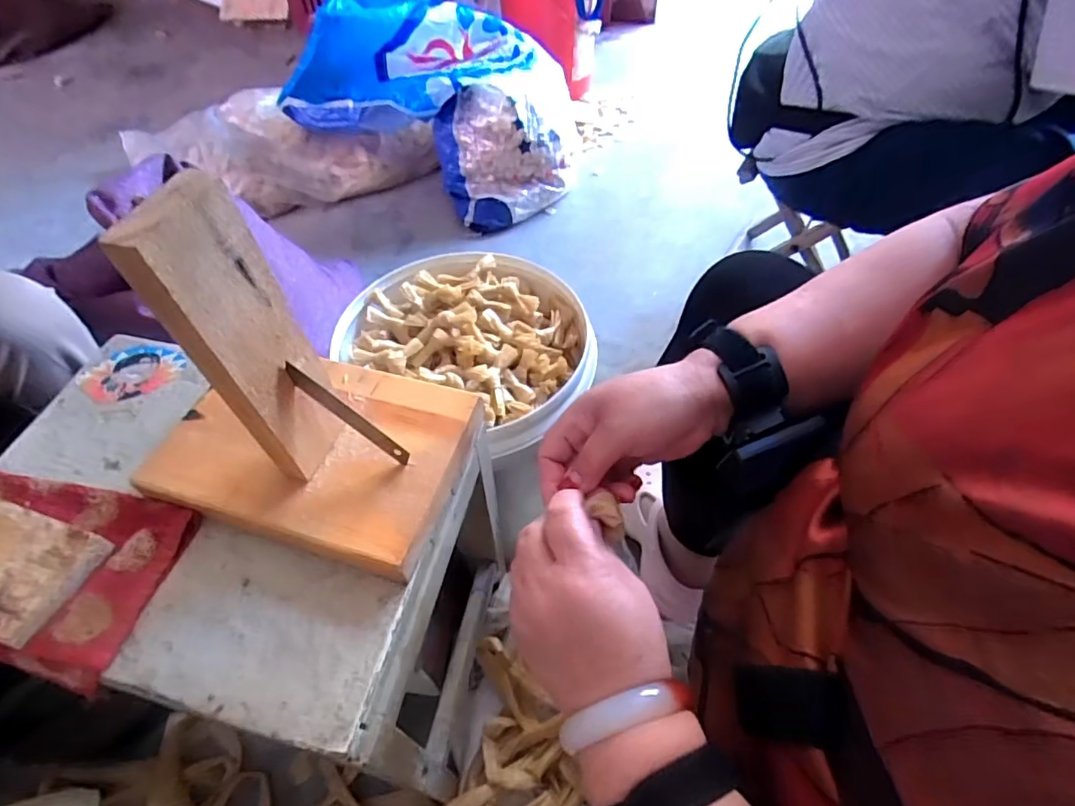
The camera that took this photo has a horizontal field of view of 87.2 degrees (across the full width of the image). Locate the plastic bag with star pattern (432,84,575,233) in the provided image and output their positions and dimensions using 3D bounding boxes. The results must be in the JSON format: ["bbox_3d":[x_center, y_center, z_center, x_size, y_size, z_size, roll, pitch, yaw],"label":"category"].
[{"bbox_3d":[-0.076,-0.549,1.277,0.307,0.251,0.189,-3,52,-1],"label":"plastic bag with star pattern"}]

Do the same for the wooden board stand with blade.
[{"bbox_3d":[-0.160,-0.030,0.333,0.204,0.205,0.137,14,53,12],"label":"wooden board stand with blade"}]

